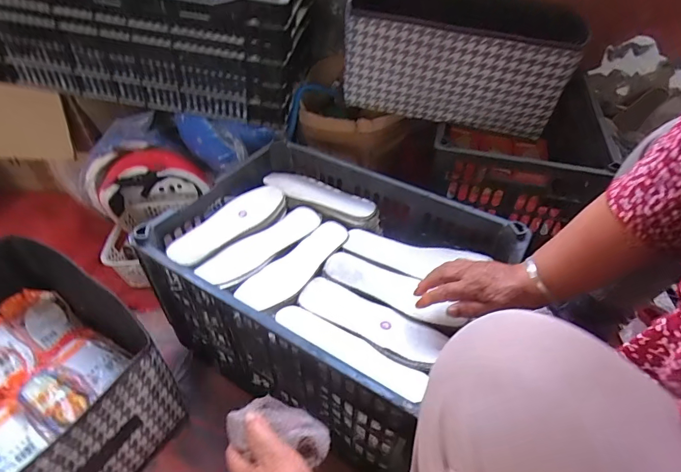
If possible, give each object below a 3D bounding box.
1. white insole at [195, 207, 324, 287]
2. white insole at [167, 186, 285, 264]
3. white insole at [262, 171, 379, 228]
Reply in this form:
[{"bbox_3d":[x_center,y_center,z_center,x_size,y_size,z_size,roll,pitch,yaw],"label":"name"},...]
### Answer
[{"bbox_3d":[-0.122,0.011,0.634,0.068,0.009,0.218,32,50,31],"label":"white insole"},{"bbox_3d":[-0.181,-0.024,0.650,0.073,0.018,0.213,43,54,17],"label":"white insole"},{"bbox_3d":[-0.040,-0.076,0.722,0.218,0.016,0.074,24,46,24],"label":"white insole"}]

